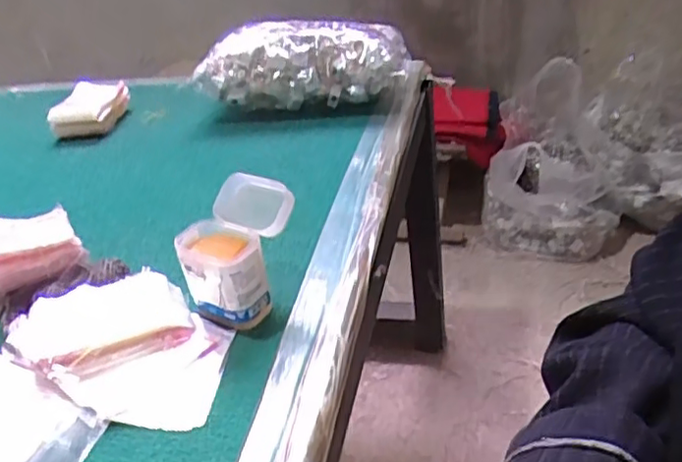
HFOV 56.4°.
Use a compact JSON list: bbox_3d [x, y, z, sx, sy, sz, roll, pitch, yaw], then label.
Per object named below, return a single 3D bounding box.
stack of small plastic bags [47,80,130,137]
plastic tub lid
[{"bbox_3d":[-0.356,-0.170,0.904,0.086,0.054,0.117,-5,32,4],"label":"stack of small plastic bags"},{"bbox_3d":[-0.071,-0.022,0.513,0.068,0.007,0.045,17,75,24],"label":"plastic tub lid"}]

